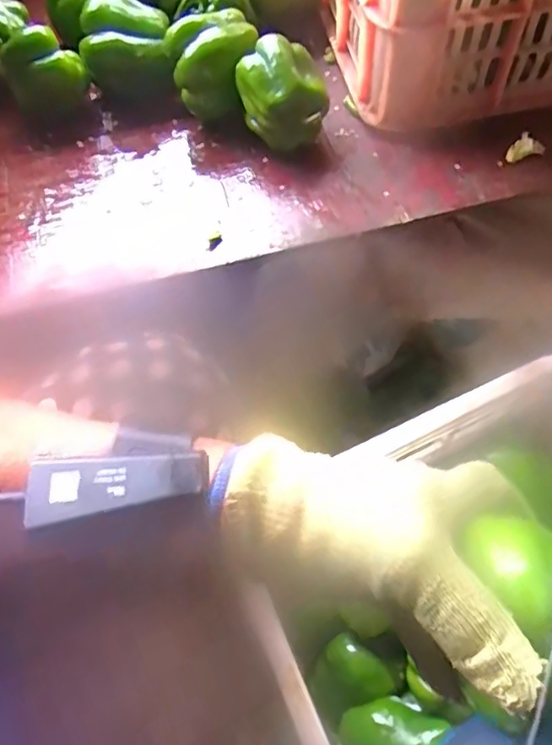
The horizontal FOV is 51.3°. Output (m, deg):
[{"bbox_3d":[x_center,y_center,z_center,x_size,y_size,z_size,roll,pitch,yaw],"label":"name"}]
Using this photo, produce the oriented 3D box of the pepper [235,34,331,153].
[{"bbox_3d":[0.006,-0.253,0.529,0.080,0.084,0.075,-4,52,1],"label":"pepper"}]

